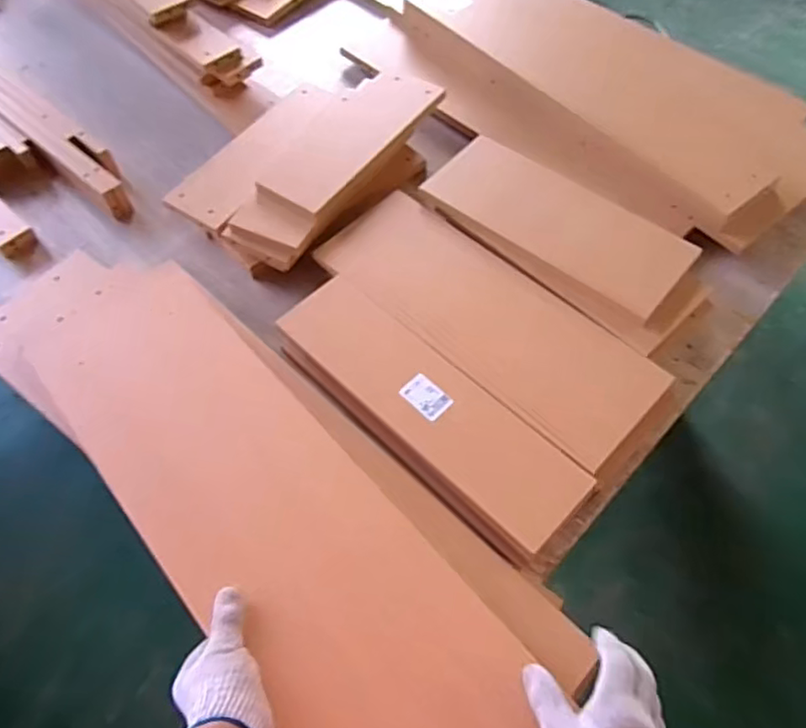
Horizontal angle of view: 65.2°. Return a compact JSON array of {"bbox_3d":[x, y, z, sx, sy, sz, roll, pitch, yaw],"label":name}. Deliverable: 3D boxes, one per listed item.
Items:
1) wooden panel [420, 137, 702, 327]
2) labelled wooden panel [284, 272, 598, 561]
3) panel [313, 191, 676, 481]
[{"bbox_3d":[0.217,-0.206,0.908,0.380,0.042,0.145,36,66,20],"label":"wooden panel"},{"bbox_3d":[0.029,0.048,0.791,0.433,0.024,0.127,40,67,22],"label":"labelled wooden panel"},{"bbox_3d":[0.115,-0.068,0.854,0.483,0.022,0.181,39,67,21],"label":"panel"}]

